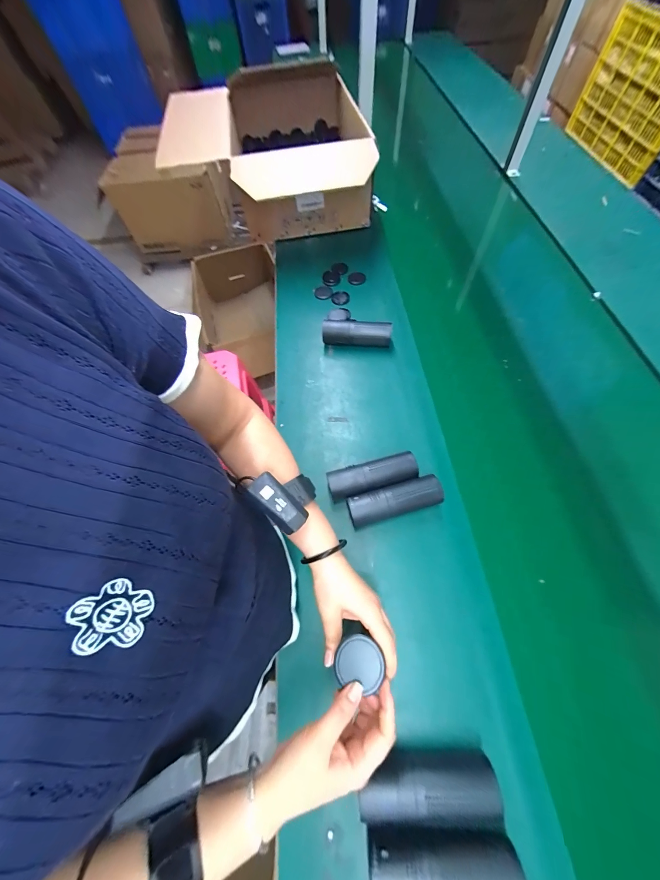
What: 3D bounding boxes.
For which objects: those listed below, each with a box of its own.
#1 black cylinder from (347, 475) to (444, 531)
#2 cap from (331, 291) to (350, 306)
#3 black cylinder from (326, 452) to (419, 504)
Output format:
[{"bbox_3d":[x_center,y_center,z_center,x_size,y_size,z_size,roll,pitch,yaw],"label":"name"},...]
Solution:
[{"bbox_3d":[0.115,0.108,0.516,0.164,0.046,0.050,-17,62,-4],"label":"black cylinder"},{"bbox_3d":[0.030,-0.391,0.808,0.047,0.012,0.048,0,63,1],"label":"cap"},{"bbox_3d":[0.078,0.069,0.545,0.164,0.047,0.053,-15,62,-4],"label":"black cylinder"}]

